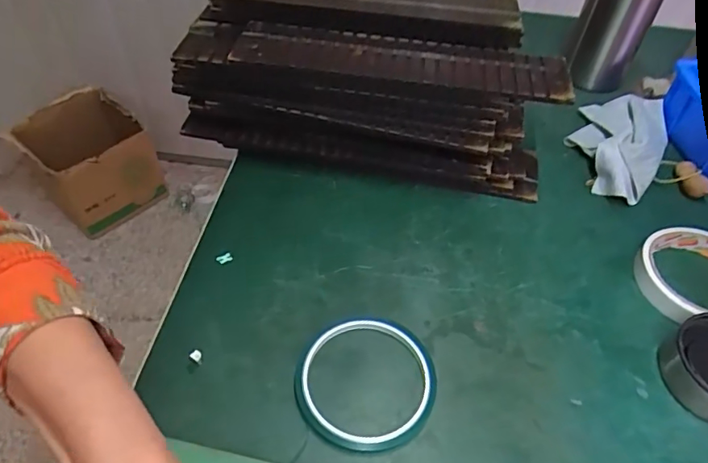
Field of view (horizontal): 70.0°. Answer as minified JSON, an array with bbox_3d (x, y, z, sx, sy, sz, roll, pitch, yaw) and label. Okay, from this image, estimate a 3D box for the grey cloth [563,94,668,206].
[{"bbox_3d":[0.250,-0.087,0.480,0.081,0.029,0.142,25,54,18],"label":"grey cloth"}]

